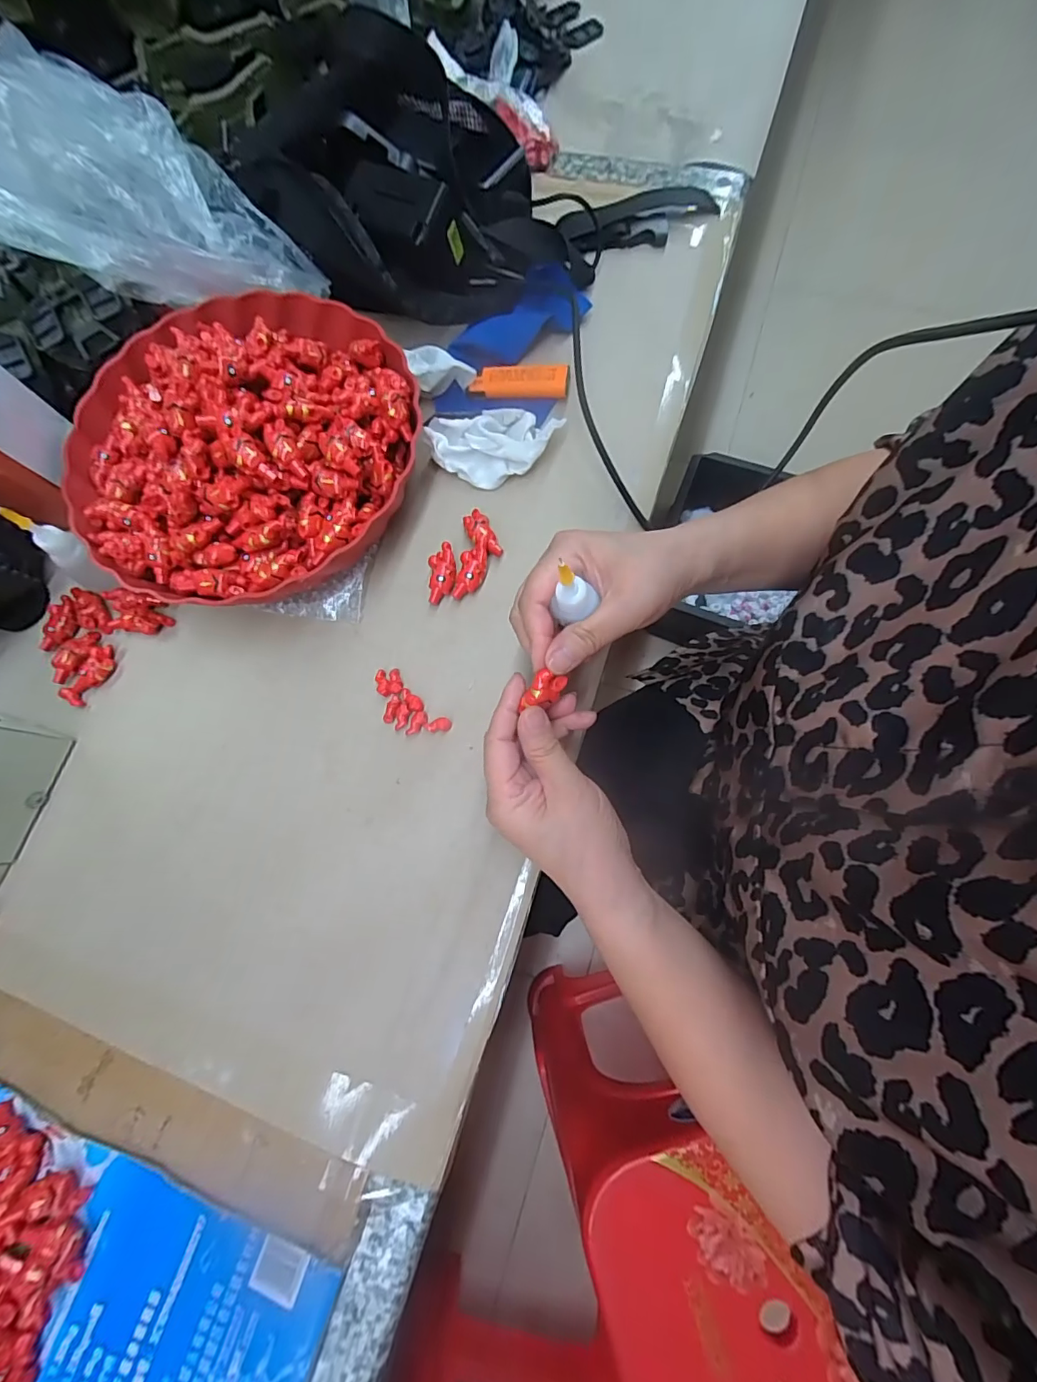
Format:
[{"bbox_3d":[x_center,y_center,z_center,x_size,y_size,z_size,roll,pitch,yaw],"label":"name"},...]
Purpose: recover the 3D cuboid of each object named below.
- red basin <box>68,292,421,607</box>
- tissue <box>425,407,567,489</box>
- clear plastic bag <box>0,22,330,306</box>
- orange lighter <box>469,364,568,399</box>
[{"bbox_3d":[-0.195,-0.178,0.341,0.228,0.073,0.240,-1,75,5],"label":"red basin"},{"bbox_3d":[-0.017,-0.186,0.367,0.095,0.024,0.054,-13,74,2],"label":"tissue"},{"bbox_3d":[-0.273,-0.339,0.325,0.221,0.092,0.098,3,75,6],"label":"clear plastic bag"},{"bbox_3d":[0.001,-0.239,0.378,0.074,0.008,0.024,5,96,8],"label":"orange lighter"}]

